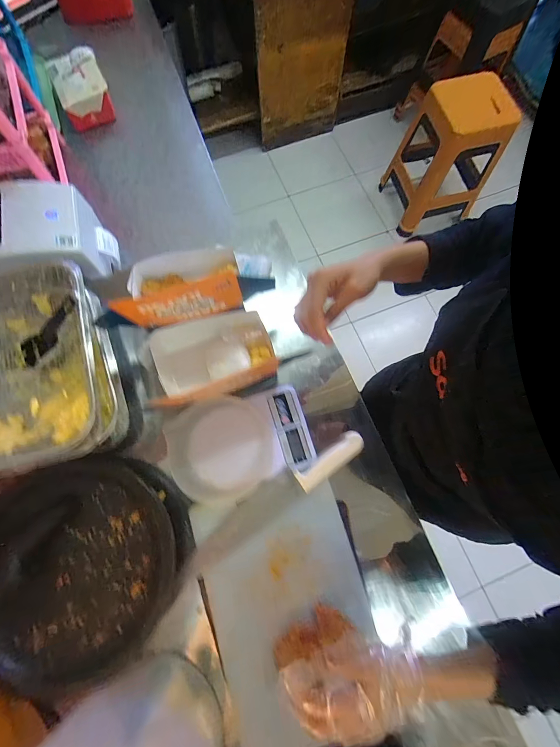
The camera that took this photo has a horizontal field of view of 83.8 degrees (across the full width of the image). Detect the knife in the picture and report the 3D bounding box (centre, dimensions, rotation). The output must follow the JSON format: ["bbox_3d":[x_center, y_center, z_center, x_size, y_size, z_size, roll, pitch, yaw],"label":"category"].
[{"bbox_3d":[-0.008,0.199,0.496,0.332,0.017,0.051,-35,78,-9],"label":"knife"}]

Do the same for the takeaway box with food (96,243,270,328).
[{"bbox_3d":[-0.161,-0.161,0.516,0.187,0.142,0.144,-19,76,-5],"label":"takeaway box with food"}]

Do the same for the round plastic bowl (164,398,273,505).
[{"bbox_3d":[-0.092,0.116,0.496,0.152,0.049,0.154,-16,76,-4],"label":"round plastic bowl"}]

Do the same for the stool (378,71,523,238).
[{"bbox_3d":[0.741,-0.981,1.457,0.354,0.508,0.359,-16,76,-4],"label":"stool"}]

